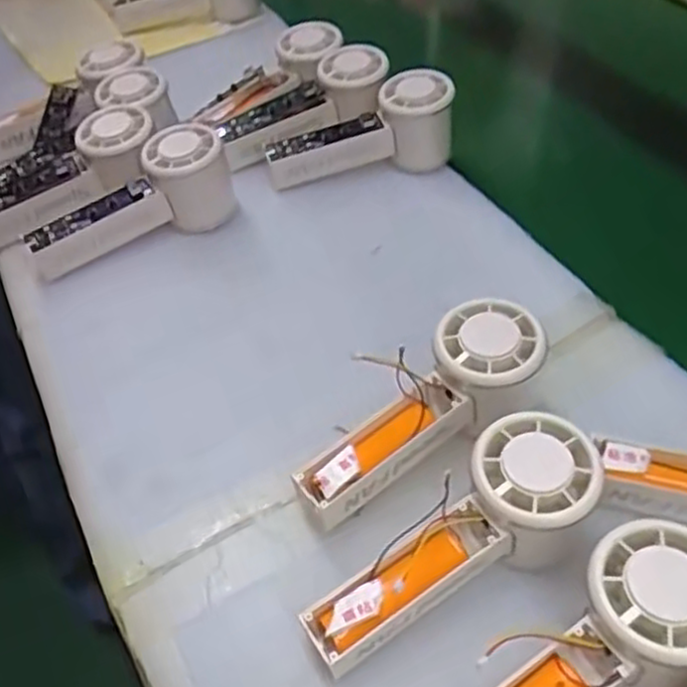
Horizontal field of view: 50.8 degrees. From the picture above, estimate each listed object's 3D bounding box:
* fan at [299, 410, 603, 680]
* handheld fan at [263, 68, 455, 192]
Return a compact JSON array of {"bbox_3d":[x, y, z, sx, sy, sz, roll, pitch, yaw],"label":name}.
[{"bbox_3d":[0.054,0.096,0.327,0.146,0.060,0.060,-33,55,-24],"label":"fan"},{"bbox_3d":[0.011,-0.168,0.564,0.146,0.054,0.050,-12,49,-8],"label":"handheld fan"}]

